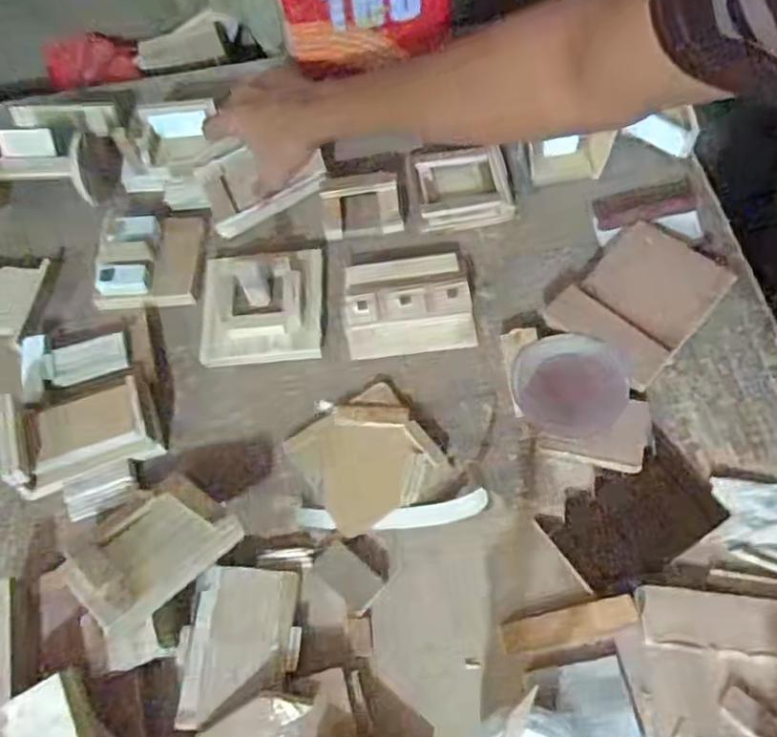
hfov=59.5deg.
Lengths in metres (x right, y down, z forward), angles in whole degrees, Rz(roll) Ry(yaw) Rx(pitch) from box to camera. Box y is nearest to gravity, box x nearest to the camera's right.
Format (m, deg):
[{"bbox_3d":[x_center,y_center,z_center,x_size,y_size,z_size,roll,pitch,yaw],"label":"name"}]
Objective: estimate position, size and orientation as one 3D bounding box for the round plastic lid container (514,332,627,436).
[{"bbox_3d":[0.157,0.014,0.593,0.094,0.021,0.085,-9,64,-2],"label":"round plastic lid container"}]

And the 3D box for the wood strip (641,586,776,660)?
[{"bbox_3d":[0.269,0.189,0.497,0.157,0.016,0.044,5,64,4],"label":"wood strip"}]

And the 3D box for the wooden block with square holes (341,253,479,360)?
[{"bbox_3d":[0.019,-0.066,0.641,0.123,0.034,0.105,-10,64,-3],"label":"wooden block with square holes"}]

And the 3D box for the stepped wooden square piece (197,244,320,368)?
[{"bbox_3d":[-0.120,-0.067,0.644,0.114,0.051,0.122,-2,64,1],"label":"stepped wooden square piece"}]

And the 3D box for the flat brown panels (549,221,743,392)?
[{"bbox_3d":[0.234,-0.066,0.627,0.106,0.012,0.154,40,72,19],"label":"flat brown panels"}]

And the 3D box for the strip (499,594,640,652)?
[{"bbox_3d":[0.135,0.192,0.506,0.100,0.006,0.026,-12,64,-4],"label":"strip"}]

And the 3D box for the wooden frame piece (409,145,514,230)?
[{"bbox_3d":[0.076,-0.185,0.698,0.093,0.034,0.080,-10,64,-3],"label":"wooden frame piece"}]

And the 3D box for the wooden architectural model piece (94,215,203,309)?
[{"bbox_3d":[-0.242,-0.110,0.687,0.097,0.027,0.105,-3,64,1],"label":"wooden architectural model piece"}]

